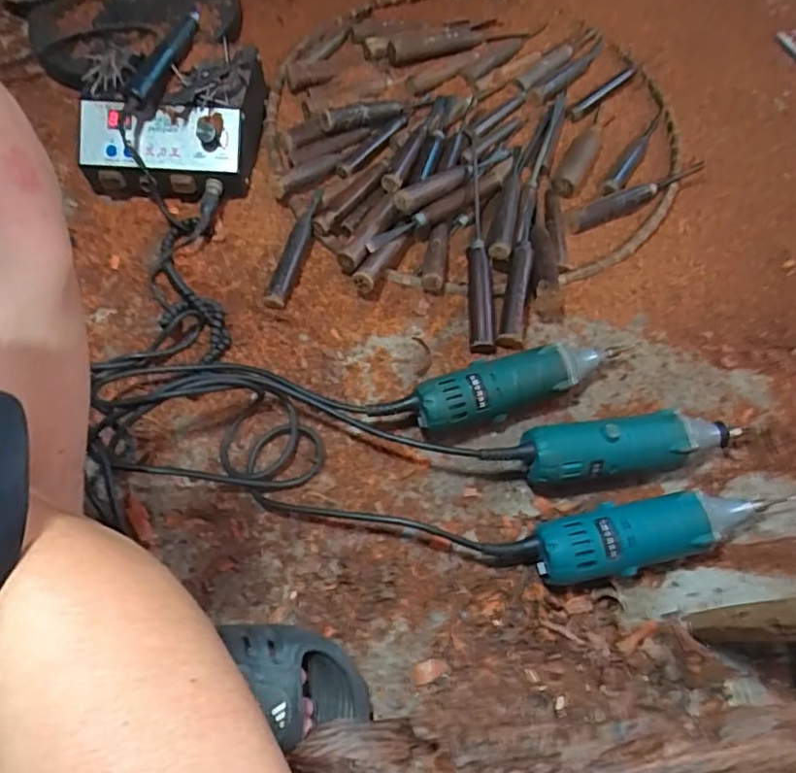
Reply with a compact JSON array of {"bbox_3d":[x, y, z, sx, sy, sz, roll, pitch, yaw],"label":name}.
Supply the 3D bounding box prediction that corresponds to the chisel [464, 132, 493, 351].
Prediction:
[{"bbox_3d":[0.089,-0.180,0.653,0.024,0.029,0.300,2,64,-2],"label":"chisel"}]

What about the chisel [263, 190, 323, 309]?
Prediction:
[{"bbox_3d":[-0.110,-0.151,0.640,0.021,0.025,0.153,14,64,4],"label":"chisel"}]

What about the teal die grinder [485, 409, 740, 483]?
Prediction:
[{"bbox_3d":[0.196,0.059,0.540,0.238,0.060,0.051,-4,64,-5],"label":"teal die grinder"}]

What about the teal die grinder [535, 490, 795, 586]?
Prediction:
[{"bbox_3d":[0.222,0.126,0.511,0.217,0.053,0.056,-9,65,-7],"label":"teal die grinder"}]

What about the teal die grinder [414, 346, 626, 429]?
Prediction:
[{"bbox_3d":[0.118,-0.003,0.569,0.208,0.059,0.050,-18,66,-12],"label":"teal die grinder"}]

